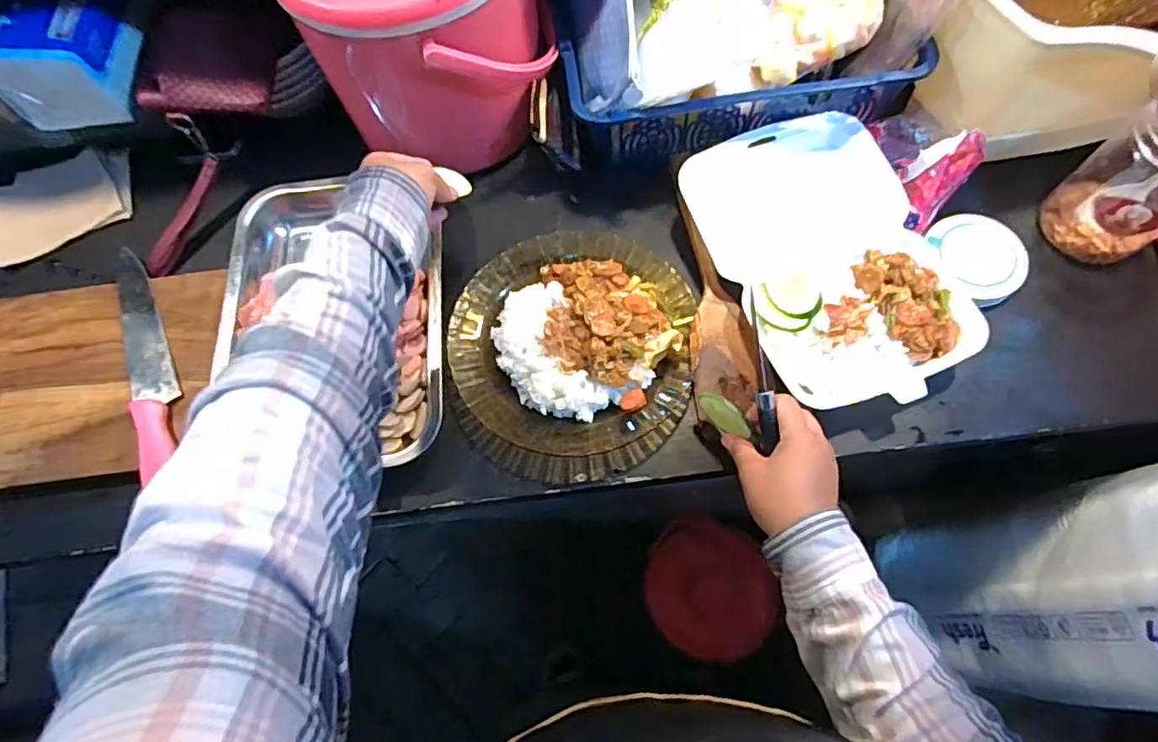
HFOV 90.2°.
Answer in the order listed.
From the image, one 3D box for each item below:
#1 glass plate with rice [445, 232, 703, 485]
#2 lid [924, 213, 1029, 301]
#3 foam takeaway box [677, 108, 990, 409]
[{"bbox_3d":[-0.007,-0.028,0.514,0.212,0.042,0.234,6,71,4],"label":"glass plate with rice"},{"bbox_3d":[0.367,-0.109,0.532,0.080,0.018,0.088,-1,70,2],"label":"lid"},{"bbox_3d":[0.222,-0.102,0.525,0.189,0.043,0.283,-20,71,-5],"label":"foam takeaway box"}]

